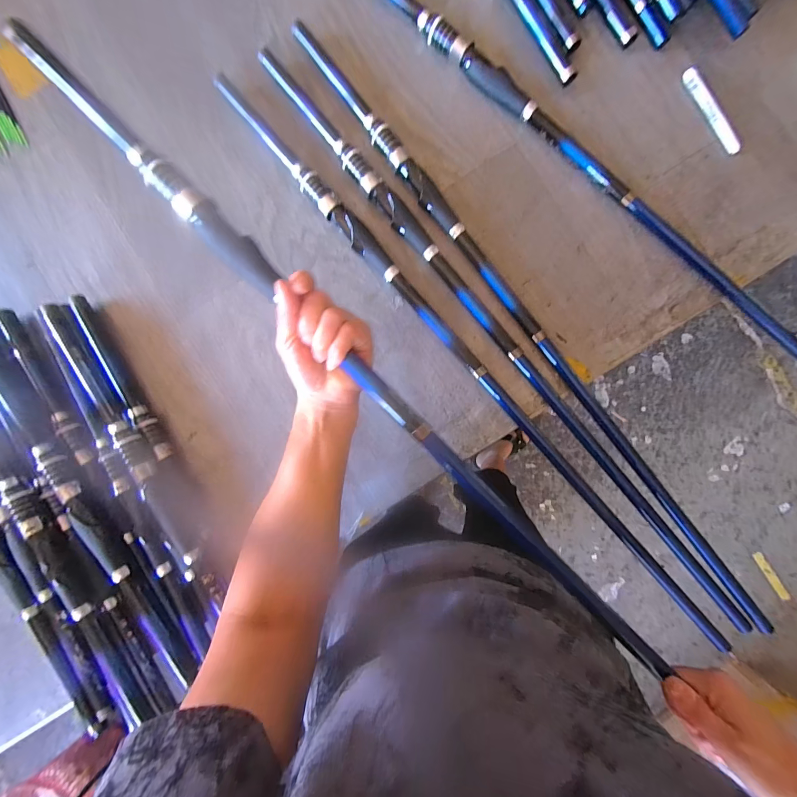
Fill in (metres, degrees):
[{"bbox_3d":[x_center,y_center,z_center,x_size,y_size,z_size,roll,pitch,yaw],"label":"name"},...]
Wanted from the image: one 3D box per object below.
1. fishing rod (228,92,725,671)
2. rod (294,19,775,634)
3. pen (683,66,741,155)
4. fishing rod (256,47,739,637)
[{"bbox_3d":[0.090,-0.051,0.460,0.032,0.026,0.920,-41,90,1],"label":"fishing rod"},{"bbox_3d":[0.169,-0.098,0.458,0.034,0.025,0.926,-38,89,1],"label":"rod"},{"bbox_3d":[0.403,-0.369,0.463,0.016,0.010,0.121,-30,90,1],"label":"pen"},{"bbox_3d":[0.132,-0.077,0.460,0.037,0.025,0.900,-39,90,1],"label":"fishing rod"}]

